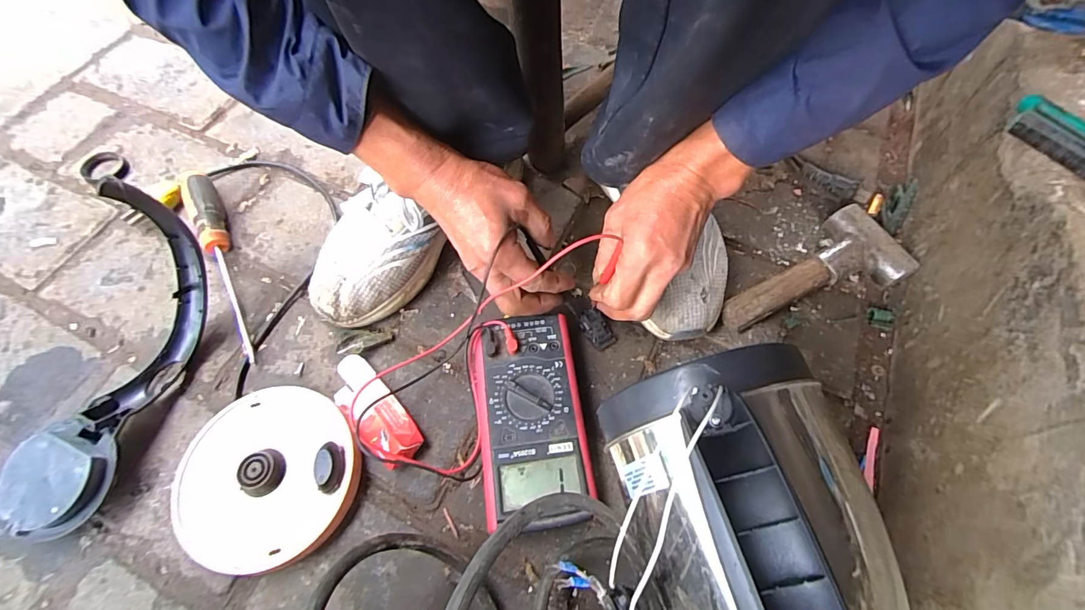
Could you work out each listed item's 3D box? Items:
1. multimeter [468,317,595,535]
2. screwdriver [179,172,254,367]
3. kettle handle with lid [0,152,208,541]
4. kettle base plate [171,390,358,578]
[{"bbox_3d":[-0.011,0.096,0.398,0.090,0.037,0.174,-6,63,-3],"label":"multimeter"},{"bbox_3d":[-0.330,-0.058,0.471,0.028,0.030,0.255,-28,67,-15],"label":"screwdriver"},{"bbox_3d":[-0.356,0.045,0.377,0.083,0.109,0.282,17,85,8],"label":"kettle handle with lid"},{"bbox_3d":[-0.227,0.138,0.376,0.146,0.032,0.141,1,63,-2],"label":"kettle base plate"}]

